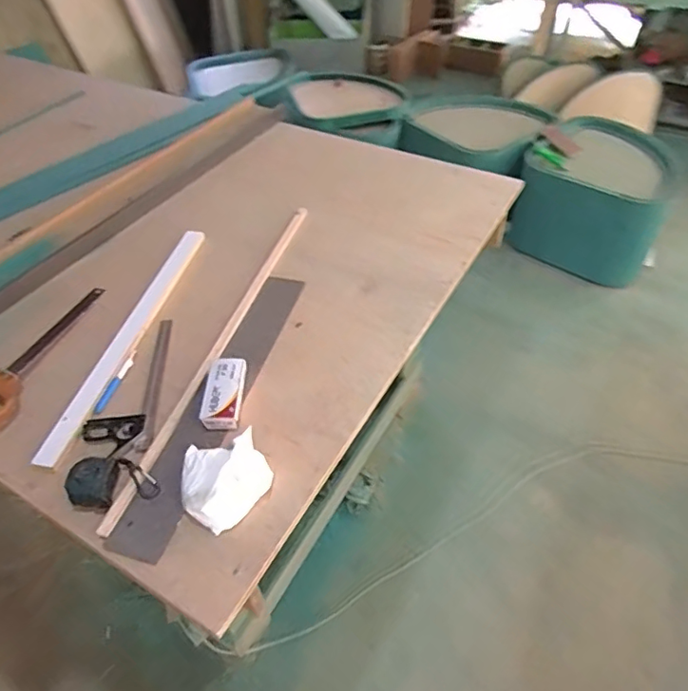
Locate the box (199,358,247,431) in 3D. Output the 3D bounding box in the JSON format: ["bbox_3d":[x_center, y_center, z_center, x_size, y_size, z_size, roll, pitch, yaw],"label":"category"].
[{"bbox_3d":[-0.204,0.081,0.899,0.060,0.027,0.140,-1,47,1],"label":"box"}]

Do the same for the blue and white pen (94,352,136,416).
[{"bbox_3d":[-0.407,0.066,0.947,0.017,0.013,0.140,9,48,10],"label":"blue and white pen"}]

